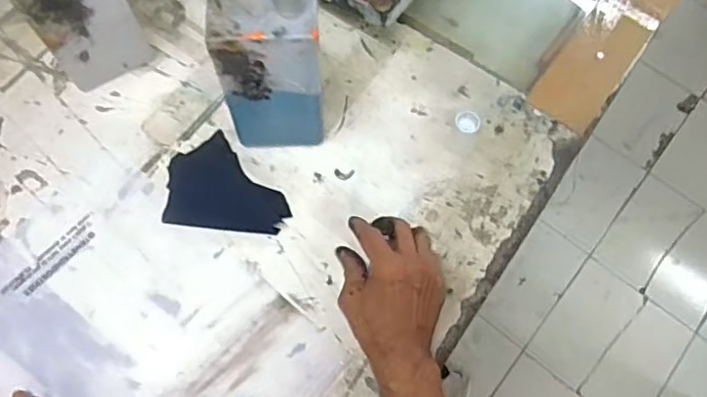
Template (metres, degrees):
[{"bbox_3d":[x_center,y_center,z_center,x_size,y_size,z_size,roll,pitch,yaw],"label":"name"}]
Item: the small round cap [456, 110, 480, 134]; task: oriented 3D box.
[{"bbox_3d":[0.130,-0.086,0.657,0.027,0.018,0.023,22,70,6],"label":"small round cap"}]

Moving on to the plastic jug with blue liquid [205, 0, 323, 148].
[{"bbox_3d":[-0.080,-0.116,0.555,0.097,0.215,0.066,-3,70,-3],"label":"plastic jug with blue liquid"}]

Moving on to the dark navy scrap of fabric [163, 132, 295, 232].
[{"bbox_3d":[-0.135,-0.018,0.628,0.128,0.007,0.105,6,70,1],"label":"dark navy scrap of fabric"}]

